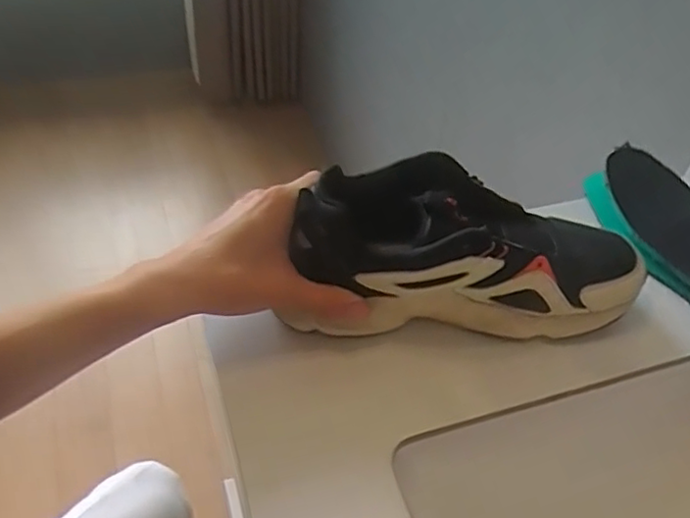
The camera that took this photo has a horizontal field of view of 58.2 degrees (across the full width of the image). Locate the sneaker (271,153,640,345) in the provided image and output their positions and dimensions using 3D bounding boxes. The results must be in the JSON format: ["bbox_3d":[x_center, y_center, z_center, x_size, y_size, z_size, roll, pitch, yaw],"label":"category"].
[{"bbox_3d":[0.087,-0.003,0.462,0.252,0.110,0.089,10,46,-15],"label":"sneaker"}]

